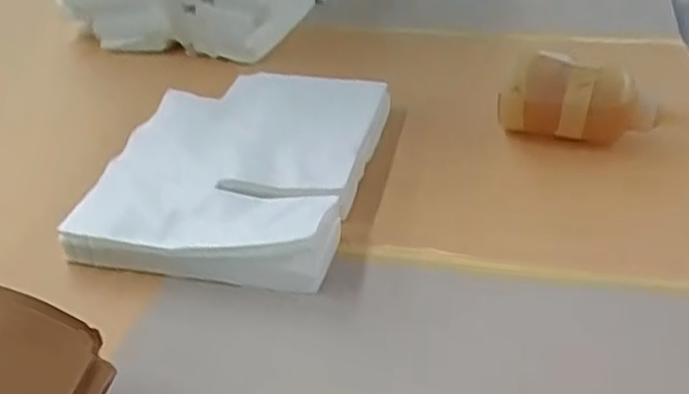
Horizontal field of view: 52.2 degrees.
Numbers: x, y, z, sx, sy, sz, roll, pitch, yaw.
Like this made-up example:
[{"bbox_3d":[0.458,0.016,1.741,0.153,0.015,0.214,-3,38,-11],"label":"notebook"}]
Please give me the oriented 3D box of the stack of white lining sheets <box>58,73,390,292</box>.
[{"bbox_3d":[-0.072,-0.026,0.534,0.179,0.038,0.234,6,37,11],"label":"stack of white lining sheets"}]

